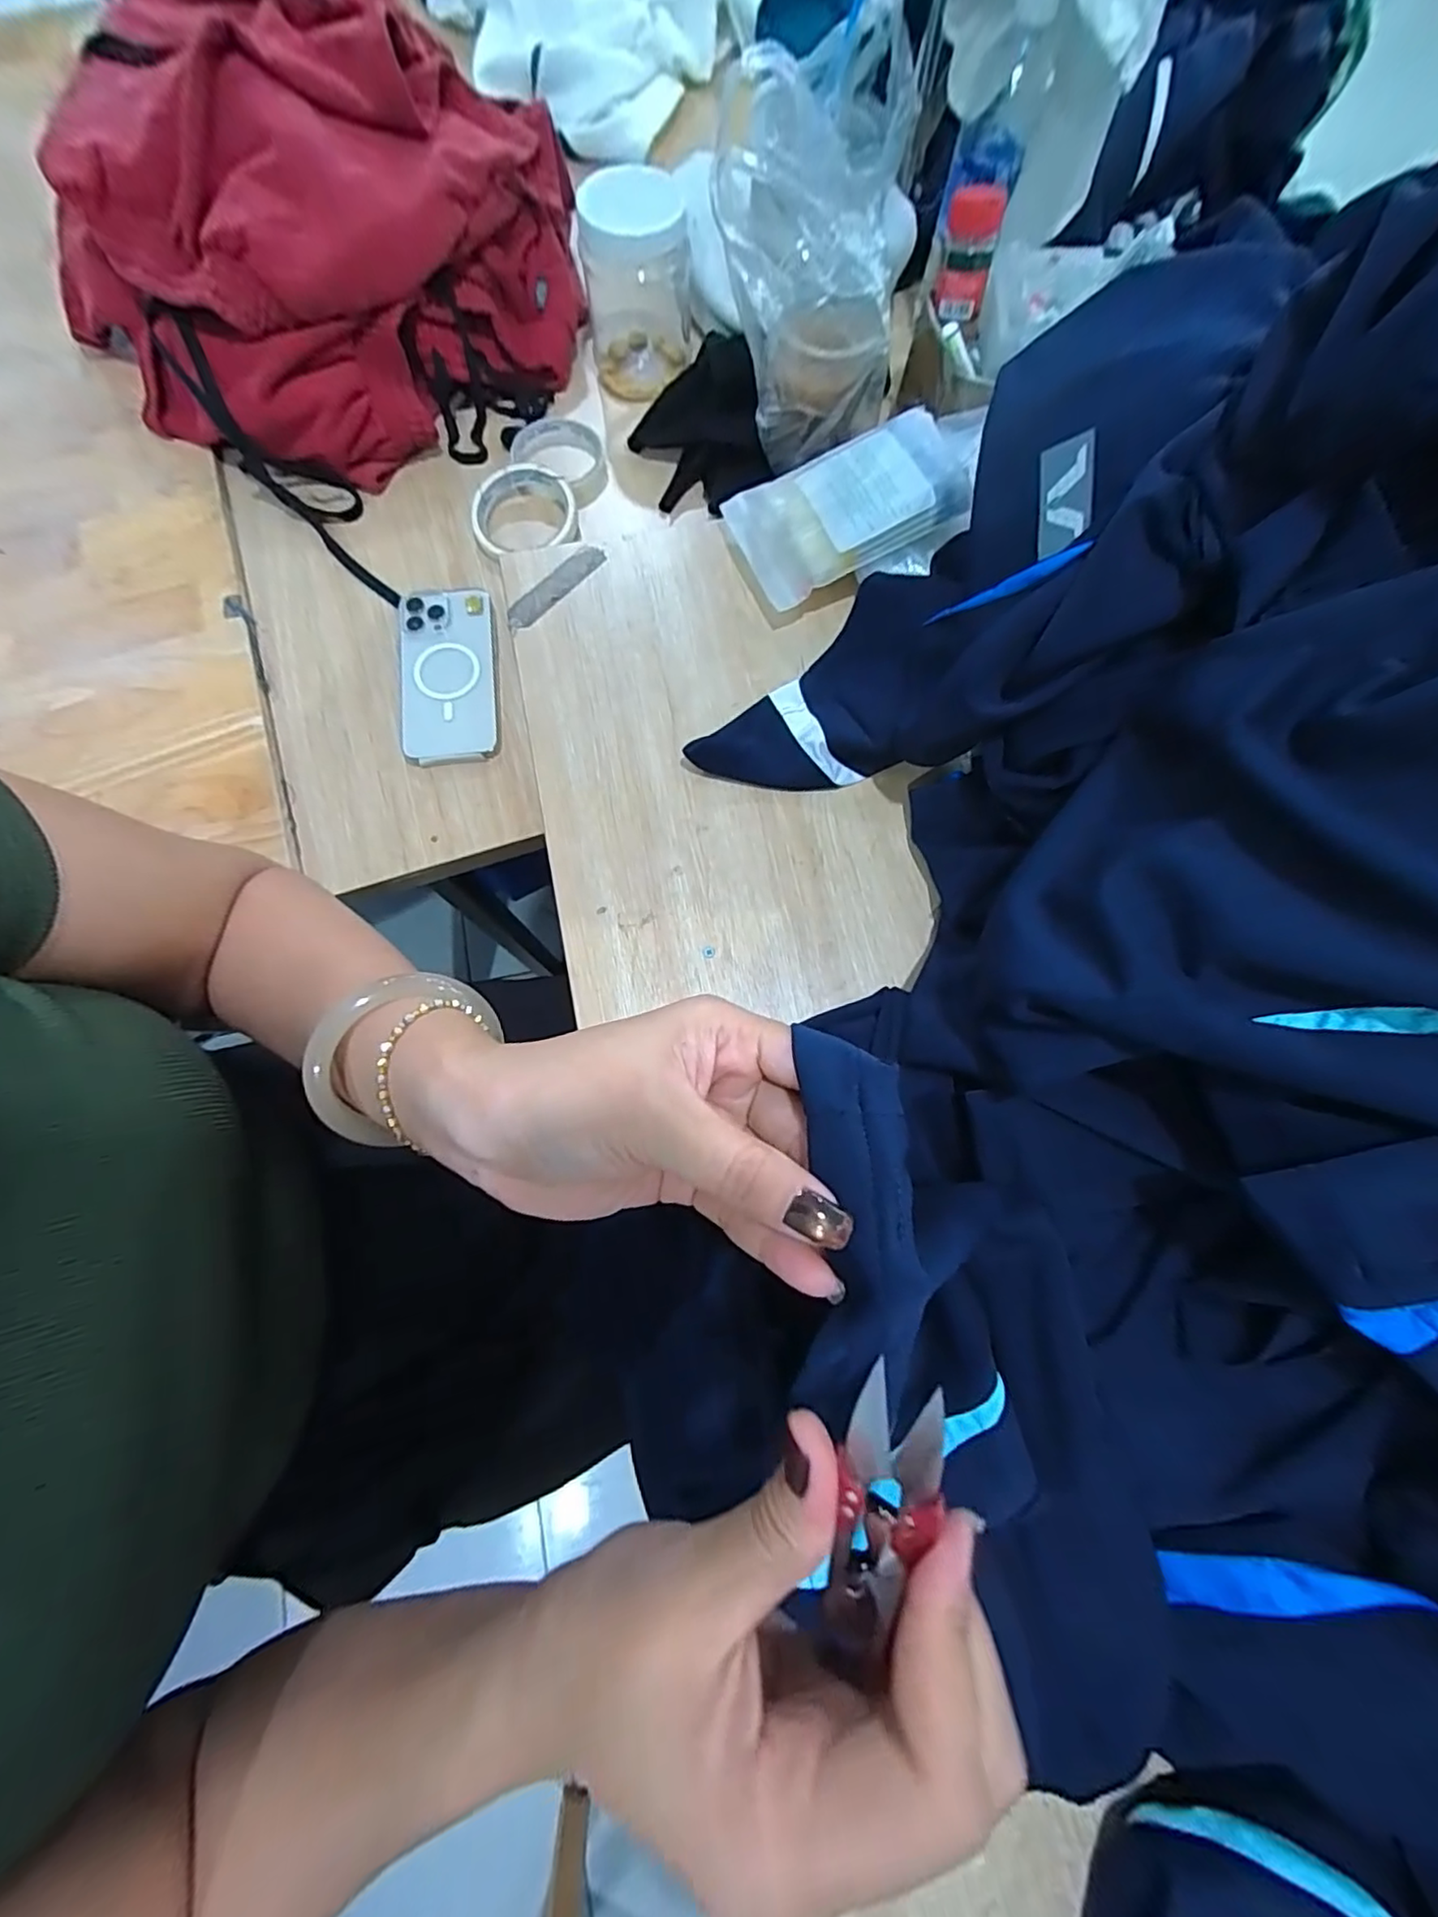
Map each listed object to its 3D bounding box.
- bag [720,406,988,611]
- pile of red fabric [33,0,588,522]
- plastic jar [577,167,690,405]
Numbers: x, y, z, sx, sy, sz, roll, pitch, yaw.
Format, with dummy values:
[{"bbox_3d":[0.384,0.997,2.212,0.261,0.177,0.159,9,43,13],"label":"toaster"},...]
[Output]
[{"bbox_3d":[0.115,-0.359,0.492,0.201,0.027,0.121,-16,79,8],"label":"bag"},{"bbox_3d":[-0.357,-0.638,0.549,0.360,0.180,0.382,0,75,-2],"label":"pile of red fabric"},{"bbox_3d":[-0.076,-0.633,0.580,0.095,0.125,0.104,-1,76,-2],"label":"plastic jar"}]

